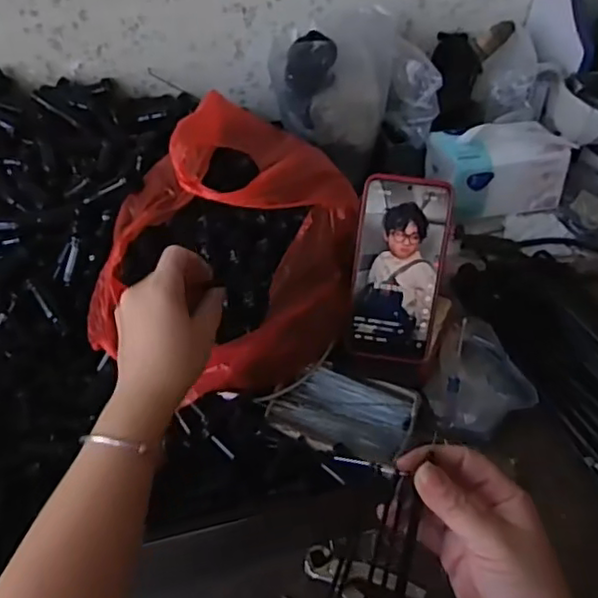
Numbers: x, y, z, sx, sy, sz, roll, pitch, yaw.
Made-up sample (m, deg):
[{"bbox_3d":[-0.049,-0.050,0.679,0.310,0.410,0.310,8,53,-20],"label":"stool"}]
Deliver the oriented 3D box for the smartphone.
[{"bbox_3d":[0.088,-0.025,0.569,0.078,0.162,0.009,7,14,8],"label":"smartphone"}]

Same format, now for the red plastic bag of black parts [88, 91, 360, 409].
[{"bbox_3d":[-0.074,-0.041,0.589,0.246,0.177,0.197,-32,53,-26],"label":"red plastic bag of black parts"}]

